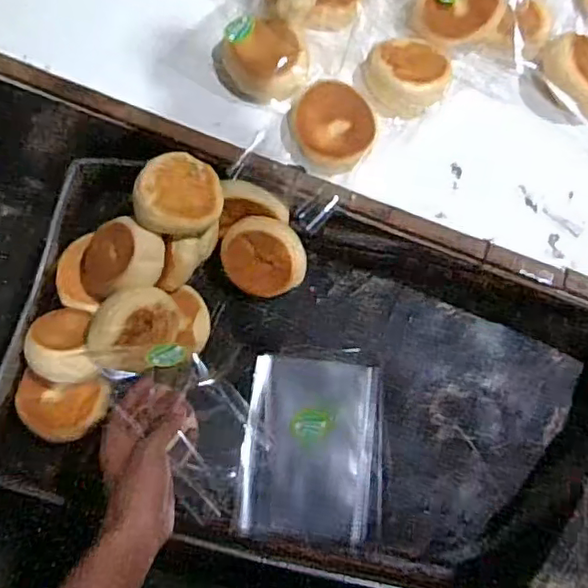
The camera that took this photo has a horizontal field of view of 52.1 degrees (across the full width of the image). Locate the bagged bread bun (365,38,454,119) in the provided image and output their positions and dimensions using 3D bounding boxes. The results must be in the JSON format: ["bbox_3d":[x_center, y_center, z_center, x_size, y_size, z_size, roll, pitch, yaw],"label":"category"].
[{"bbox_3d":[0.130,-0.244,0.658,0.097,0.030,0.078,-35,78,-11],"label":"bagged bread bun"}]

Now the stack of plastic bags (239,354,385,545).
[{"bbox_3d":[0.024,0.162,0.647,0.149,0.016,0.183,6,75,0],"label":"stack of plastic bags"}]

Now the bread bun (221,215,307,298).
[{"bbox_3d":[-0.034,-0.043,0.680,0.089,0.037,0.089,1,102,6],"label":"bread bun"}]

